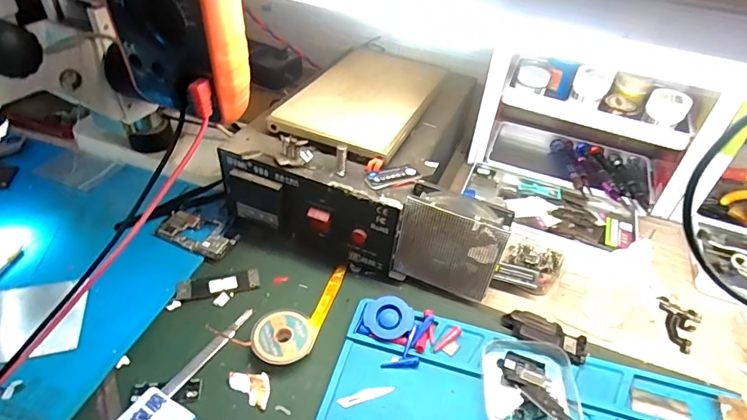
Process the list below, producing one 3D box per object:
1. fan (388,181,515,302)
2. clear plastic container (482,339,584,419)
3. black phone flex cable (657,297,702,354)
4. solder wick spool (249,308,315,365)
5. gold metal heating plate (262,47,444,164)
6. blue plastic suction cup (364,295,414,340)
[{"bbox_3d":[0.062,0.027,0.367,0.080,0.084,0.032,15,41,11],"label":"fan"},{"bbox_3d":[0.109,0.122,0.318,0.061,0.018,0.069,8,40,4],"label":"clear plastic container"},{"bbox_3d":[0.256,0.096,0.386,0.034,0.005,0.046,32,47,28],"label":"black phone flex cable"},{"bbox_3d":[-0.066,0.095,0.337,0.043,0.015,0.043,3,40,-2],"label":"solder wick spool"},{"bbox_3d":[-0.003,-0.110,0.435,0.107,0.009,0.181,21,44,14],"label":"gold metal heating plate"},{"bbox_3d":[0.012,0.083,0.351,0.036,0.010,0.032,24,66,15],"label":"blue plastic suction cup"}]

